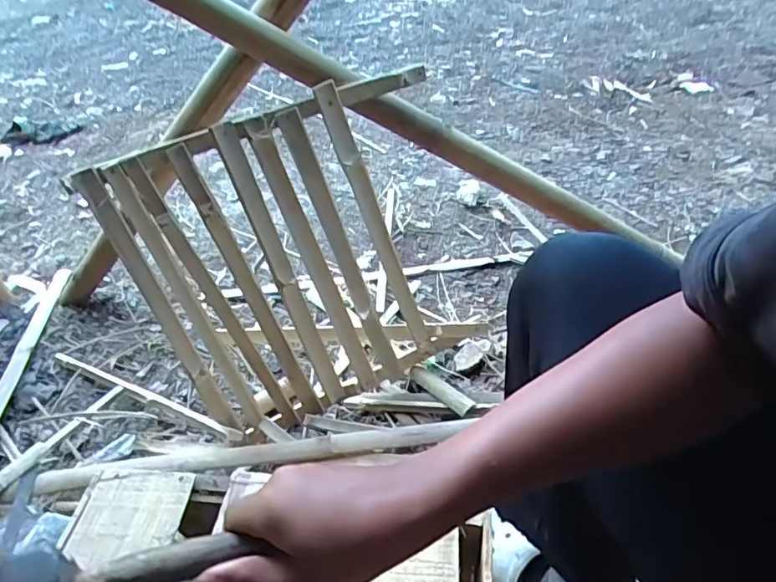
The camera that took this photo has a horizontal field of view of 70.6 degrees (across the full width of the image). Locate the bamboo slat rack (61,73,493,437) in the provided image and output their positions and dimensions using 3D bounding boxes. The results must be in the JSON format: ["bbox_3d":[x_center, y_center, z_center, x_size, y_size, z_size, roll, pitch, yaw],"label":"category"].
[{"bbox_3d":[-0.127,-0.019,0.845,0.457,0.506,0.048,-22,33,-4],"label":"bamboo slat rack"}]

